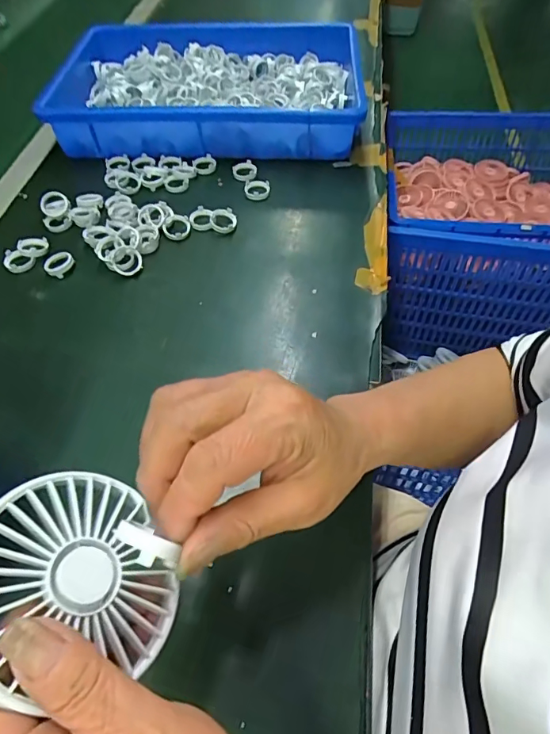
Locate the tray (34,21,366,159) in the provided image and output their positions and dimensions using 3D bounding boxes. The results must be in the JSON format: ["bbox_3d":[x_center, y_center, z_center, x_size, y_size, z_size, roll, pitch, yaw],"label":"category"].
[{"bbox_3d":[-0.077,-0.329,0.550,0.332,0.074,0.195,3,56,1],"label":"tray"}]

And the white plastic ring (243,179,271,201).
[{"bbox_3d":[-0.019,-0.191,0.499,0.028,0.008,0.028,1,56,-1],"label":"white plastic ring"}]

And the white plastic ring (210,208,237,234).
[{"bbox_3d":[-0.052,-0.147,0.470,0.027,0.014,0.027,1,56,-1],"label":"white plastic ring"}]

